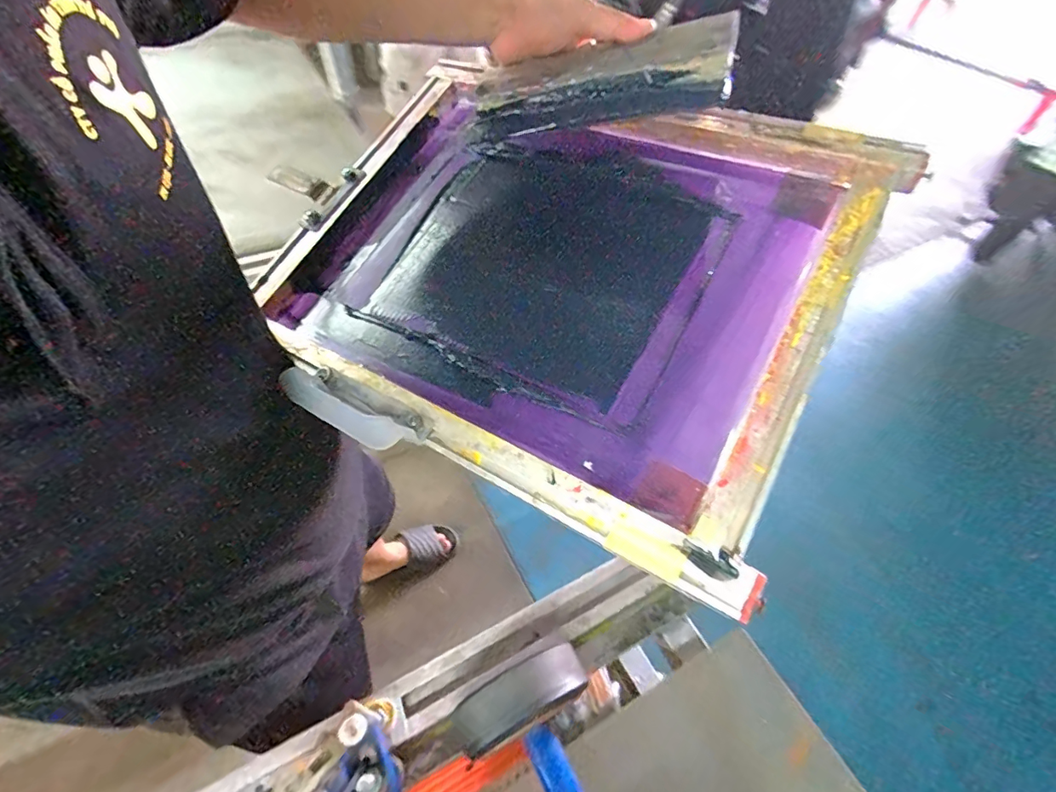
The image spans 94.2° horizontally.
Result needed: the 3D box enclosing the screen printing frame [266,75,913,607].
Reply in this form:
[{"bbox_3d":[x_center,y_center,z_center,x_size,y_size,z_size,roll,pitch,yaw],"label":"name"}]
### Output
[{"bbox_3d":[0.019,-0.125,0.433,0.466,0.041,0.382,24,68,23],"label":"screen printing frame"}]

